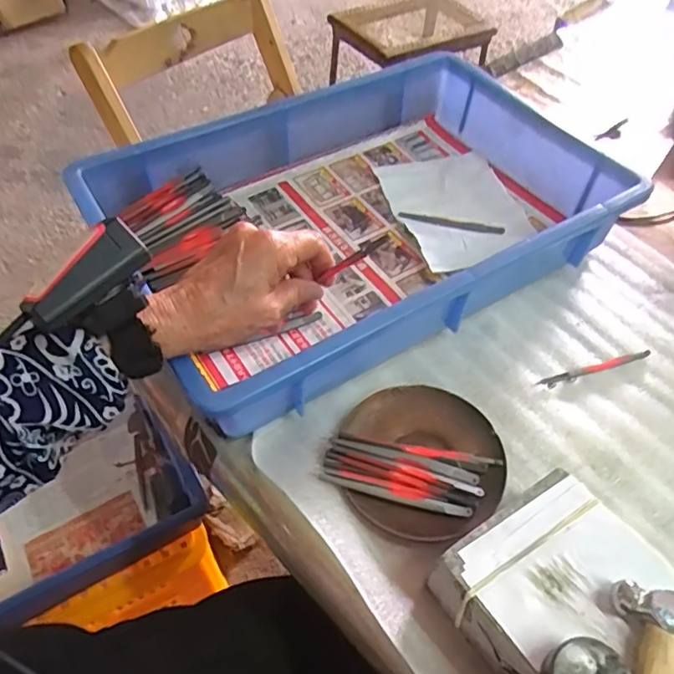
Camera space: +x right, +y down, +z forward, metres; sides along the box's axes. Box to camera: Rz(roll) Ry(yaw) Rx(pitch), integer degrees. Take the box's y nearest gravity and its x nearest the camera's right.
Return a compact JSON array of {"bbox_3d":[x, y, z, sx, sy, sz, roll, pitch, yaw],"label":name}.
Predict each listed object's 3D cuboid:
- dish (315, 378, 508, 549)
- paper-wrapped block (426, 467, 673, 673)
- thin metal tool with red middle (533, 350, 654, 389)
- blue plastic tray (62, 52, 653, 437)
[{"bbox_3d":[0.059,0.082,0.405,0.112,0.016,0.113,2,51,-3],"label":"dish"},{"bbox_3d":[0.133,0.163,0.318,0.108,0.057,0.146,-28,58,-24],"label":"paper-wrapped block"},{"bbox_3d":[0.208,0.026,0.471,0.108,0.004,0.009,-15,54,-15],"label":"thin metal tool with red middle"},{"bbox_3d":[0.021,-0.112,0.523,0.424,0.079,0.280,-26,58,-22],"label":"blue plastic tray"}]

